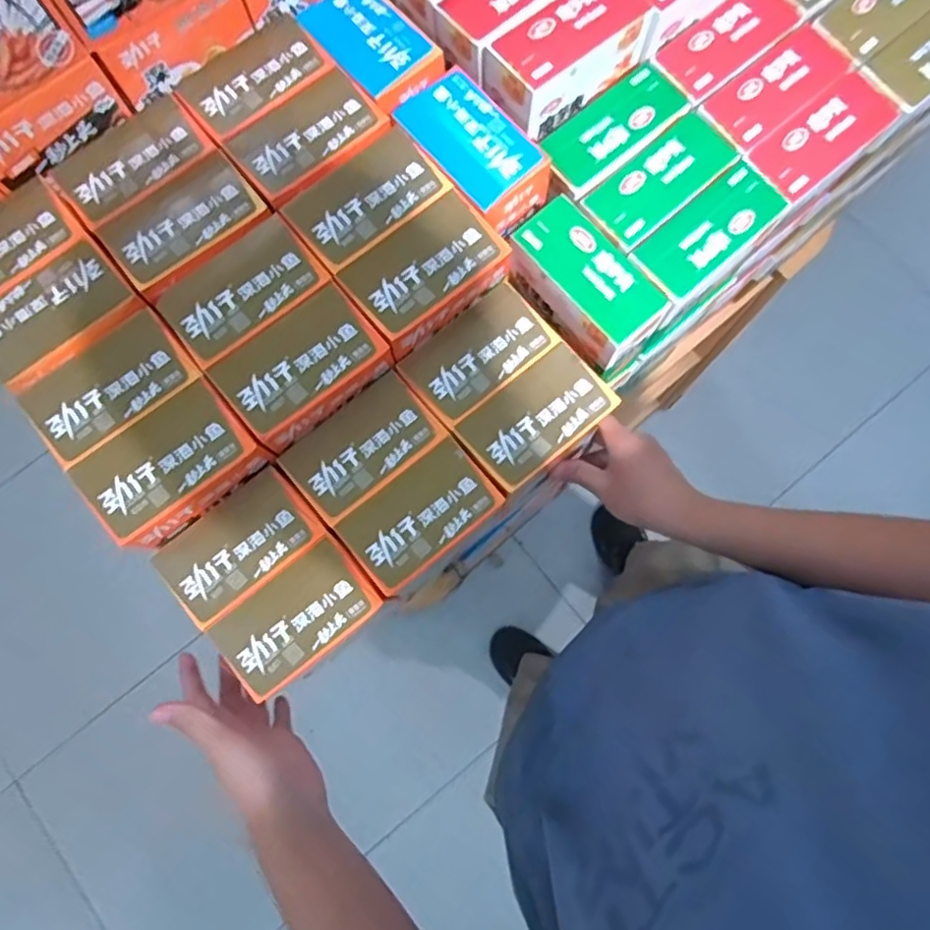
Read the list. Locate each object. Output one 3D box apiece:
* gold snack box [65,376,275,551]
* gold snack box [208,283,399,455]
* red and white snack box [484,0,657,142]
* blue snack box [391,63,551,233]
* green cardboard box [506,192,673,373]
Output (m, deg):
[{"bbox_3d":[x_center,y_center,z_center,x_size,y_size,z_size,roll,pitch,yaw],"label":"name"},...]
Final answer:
[{"bbox_3d":[-0.217,0.003,0.495,0.118,0.048,0.075,-39,80,-7],"label":"gold snack box"},{"bbox_3d":[-0.123,-0.075,0.504,0.120,0.044,0.071,-40,80,-7],"label":"gold snack box"},{"bbox_3d":[0.088,-0.360,0.565,0.140,0.048,0.072,-43,80,-7],"label":"red and white snack box"},{"bbox_3d":[0.005,-0.258,0.544,0.072,0.051,0.124,-43,80,-7],"label":"blue snack box"},{"bbox_3d":[0.105,-0.156,0.576,0.066,0.066,0.136,-40,80,-7],"label":"green cardboard box"}]

